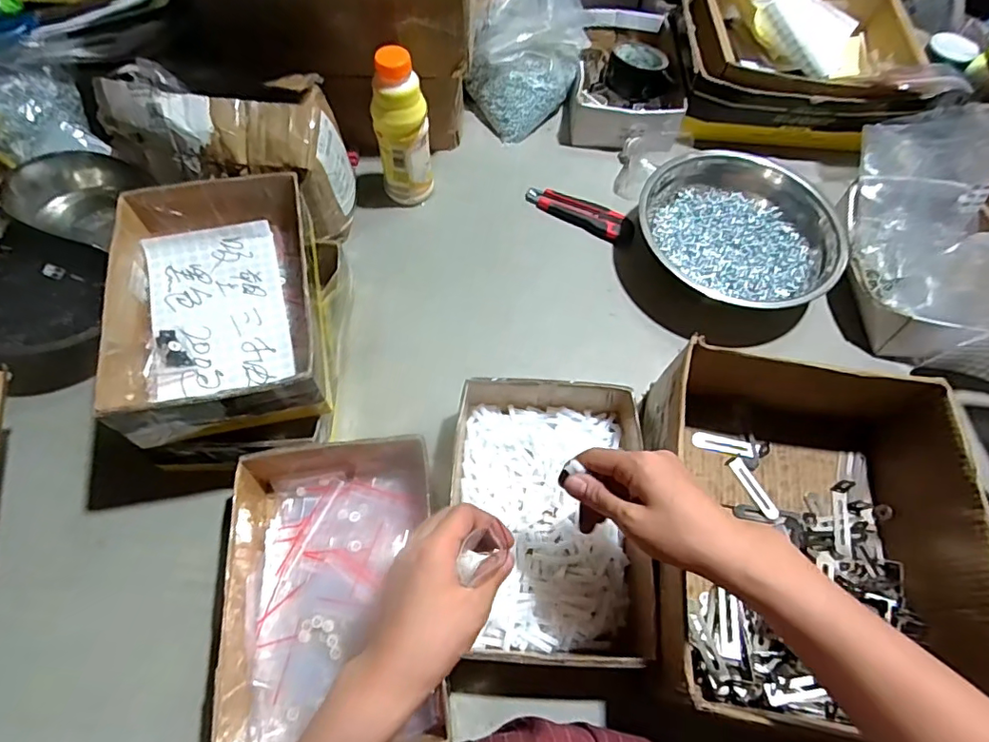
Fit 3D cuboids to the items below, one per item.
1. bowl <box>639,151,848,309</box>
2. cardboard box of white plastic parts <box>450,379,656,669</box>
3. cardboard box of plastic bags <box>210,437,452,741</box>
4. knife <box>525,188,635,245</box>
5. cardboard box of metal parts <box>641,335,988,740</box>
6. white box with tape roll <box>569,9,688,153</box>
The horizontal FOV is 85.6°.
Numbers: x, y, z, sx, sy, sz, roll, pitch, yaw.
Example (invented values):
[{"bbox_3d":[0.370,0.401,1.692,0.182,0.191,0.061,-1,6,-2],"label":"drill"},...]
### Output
[{"bbox_3d":[0.305,-0.178,0.676,0.235,0.090,0.182,16,63,6],"label":"bowl"},{"bbox_3d":[0.051,0.133,0.510,0.179,0.060,0.252,3,62,-1],"label":"cardboard box of white plastic parts"},{"bbox_3d":[-0.141,0.194,0.471,0.177,0.073,0.248,-6,63,-6],"label":"cardboard box of plastic bags"},{"bbox_3d":[0.115,-0.217,0.732,0.155,0.016,0.041,28,65,12],"label":"knife"},{"bbox_3d":[0.274,0.146,0.490,0.256,0.120,0.299,9,62,2],"label":"cardboard box of metal parts"},{"bbox_3d":[0.198,-0.444,0.819,0.157,0.064,0.252,6,62,1],"label":"white box with tape roll"}]

